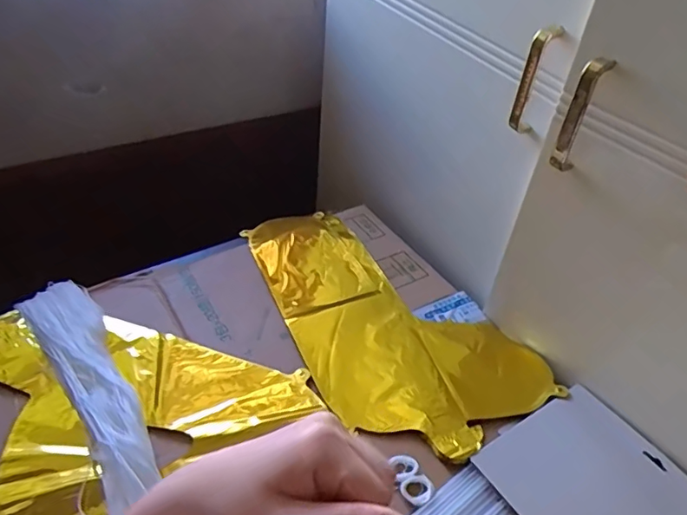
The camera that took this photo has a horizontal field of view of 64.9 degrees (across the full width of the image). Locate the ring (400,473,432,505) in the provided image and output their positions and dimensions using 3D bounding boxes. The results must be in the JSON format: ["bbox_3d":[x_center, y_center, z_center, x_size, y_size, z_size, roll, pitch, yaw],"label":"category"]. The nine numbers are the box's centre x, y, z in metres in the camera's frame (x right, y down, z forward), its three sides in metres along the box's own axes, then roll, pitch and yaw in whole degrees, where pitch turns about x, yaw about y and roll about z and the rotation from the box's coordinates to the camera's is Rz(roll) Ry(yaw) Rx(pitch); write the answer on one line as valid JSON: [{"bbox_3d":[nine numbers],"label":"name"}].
[{"bbox_3d":[0.066,0.206,0.480,0.027,0.006,0.025,3,43,-3],"label":"ring"}]

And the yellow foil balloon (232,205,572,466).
[{"bbox_3d":[0.043,0.058,0.651,0.225,0.018,0.395,-18,47,-23],"label":"yellow foil balloon"}]

